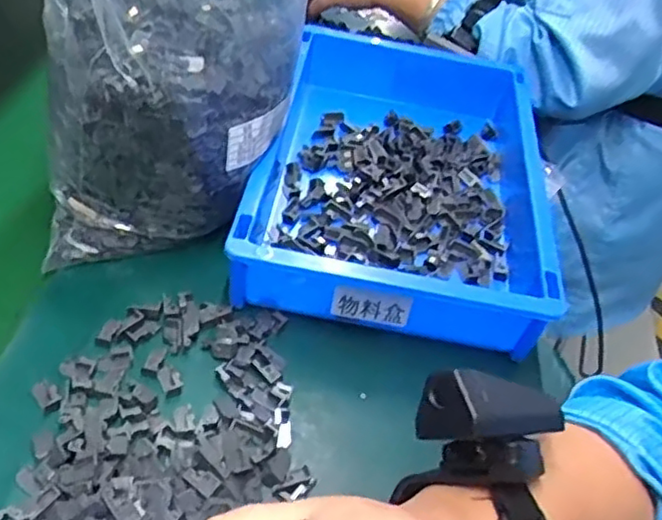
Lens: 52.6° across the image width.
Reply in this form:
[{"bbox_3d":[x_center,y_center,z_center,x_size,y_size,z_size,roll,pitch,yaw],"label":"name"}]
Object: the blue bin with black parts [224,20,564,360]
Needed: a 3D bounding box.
[{"bbox_3d":[0.056,-0.074,0.535,0.208,0.070,0.321,9,44,2],"label":"blue bin with black parts"}]

